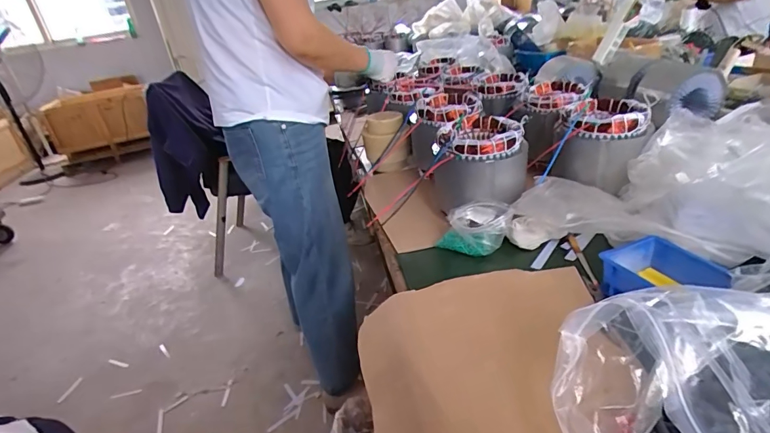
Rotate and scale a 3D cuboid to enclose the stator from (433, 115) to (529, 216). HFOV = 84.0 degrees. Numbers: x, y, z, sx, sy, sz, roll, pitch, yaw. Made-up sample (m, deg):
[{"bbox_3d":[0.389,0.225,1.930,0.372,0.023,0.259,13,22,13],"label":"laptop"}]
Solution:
[{"bbox_3d":[0.159,-0.093,0.737,0.142,0.117,0.138,-6,28,3],"label":"stator"}]

